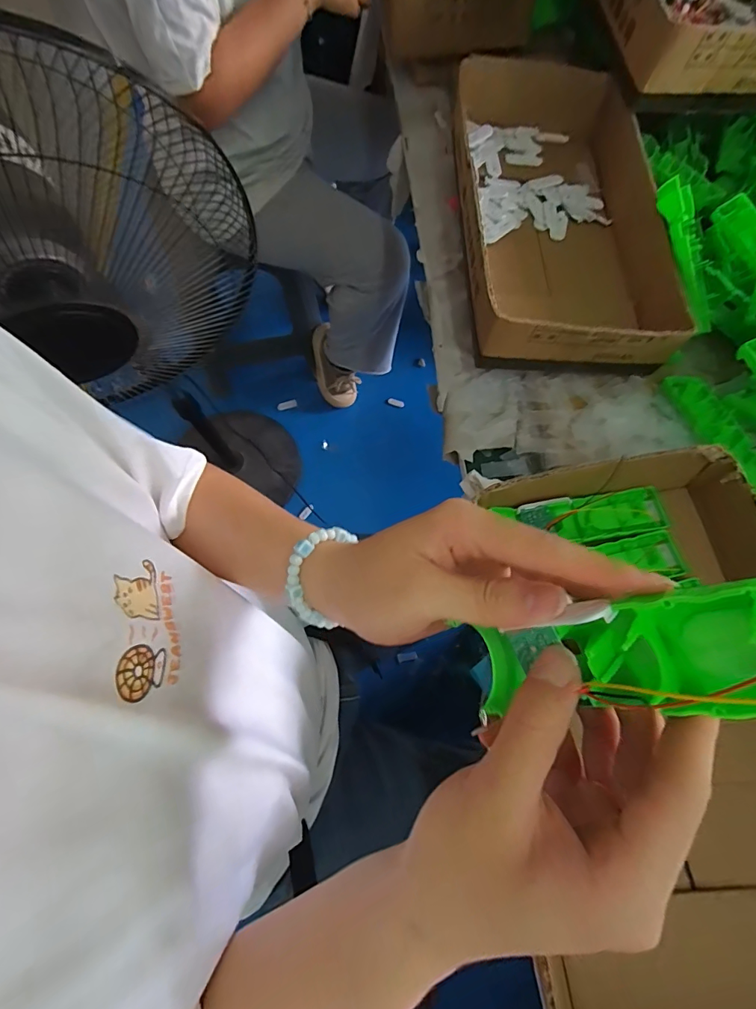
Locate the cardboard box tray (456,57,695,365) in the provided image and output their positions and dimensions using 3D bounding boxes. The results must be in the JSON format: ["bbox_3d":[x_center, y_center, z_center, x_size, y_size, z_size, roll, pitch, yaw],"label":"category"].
[{"bbox_3d":[0.215,-0.363,0.531,0.233,0.080,0.443,-1,70,-3],"label":"cardboard box tray"}]

